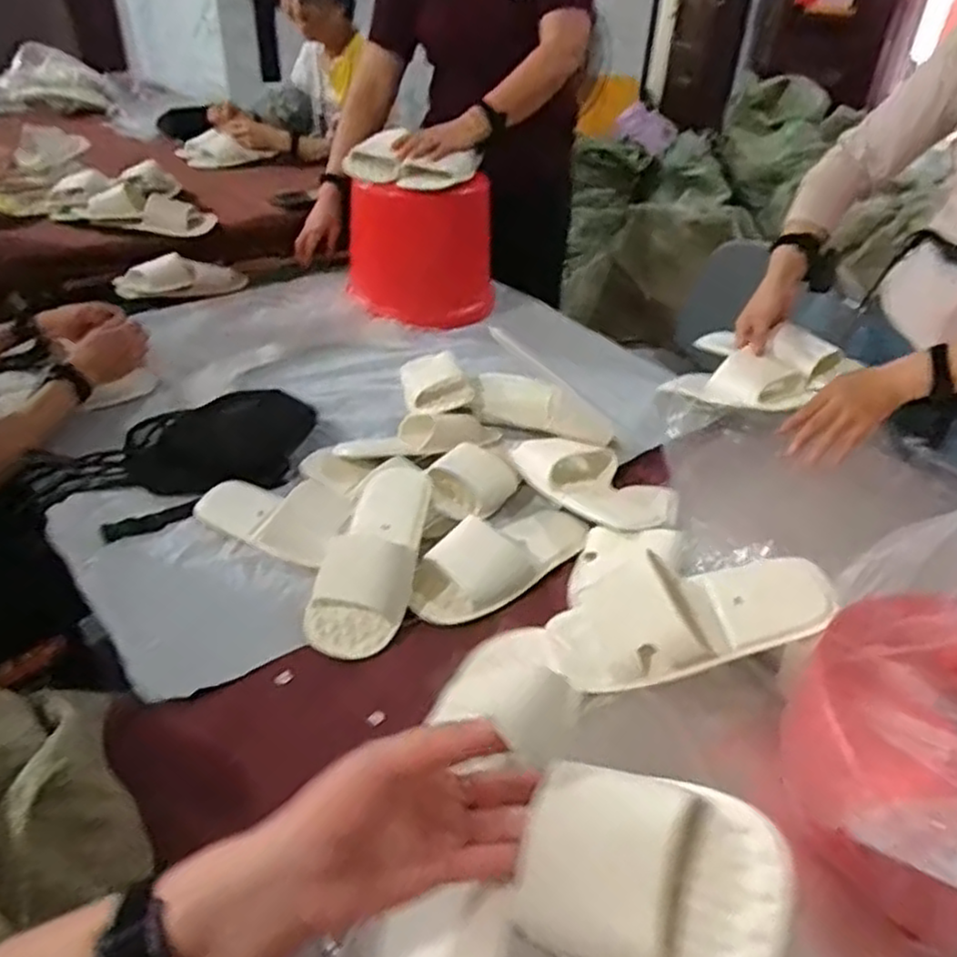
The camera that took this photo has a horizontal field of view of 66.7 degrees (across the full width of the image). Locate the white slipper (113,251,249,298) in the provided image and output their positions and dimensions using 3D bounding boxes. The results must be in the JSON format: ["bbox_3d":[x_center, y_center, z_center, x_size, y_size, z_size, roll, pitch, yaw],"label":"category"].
[{"bbox_3d":[-0.572,-0.394,1.401,0.235,0.067,0.080,-27,46,-35],"label":"white slipper"}]

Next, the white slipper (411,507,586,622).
[{"bbox_3d":[0.029,0.084,0.845,0.252,0.061,0.101,-23,44,-32],"label":"white slipper"}]

